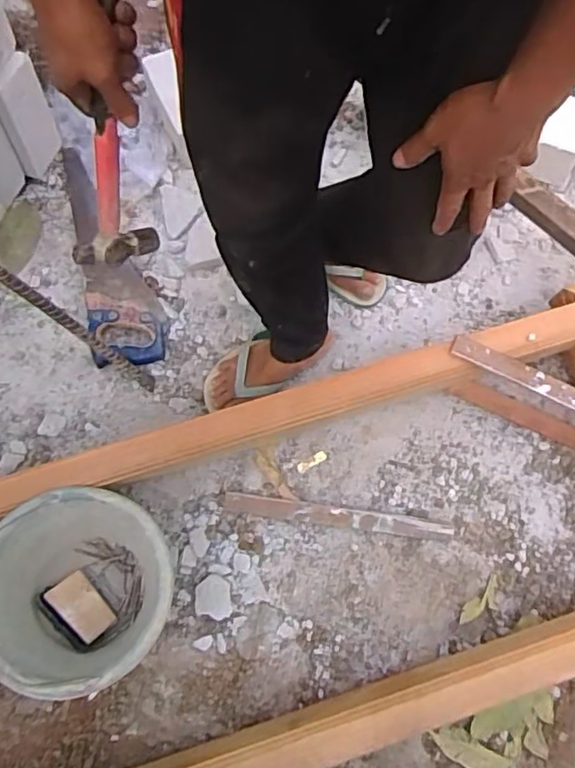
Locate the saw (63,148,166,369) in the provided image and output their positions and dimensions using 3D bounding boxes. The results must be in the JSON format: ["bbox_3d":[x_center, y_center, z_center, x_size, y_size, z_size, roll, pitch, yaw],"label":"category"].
[{"bbox_3d":[-0.326,-0.245,1.147,0.130,0.040,0.452,-13,75,-4],"label":"saw"}]

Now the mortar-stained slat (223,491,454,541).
[{"bbox_3d":[0.083,0.218,1.023,0.377,0.023,0.033,7,74,2],"label":"mortar-stained slat"}]

